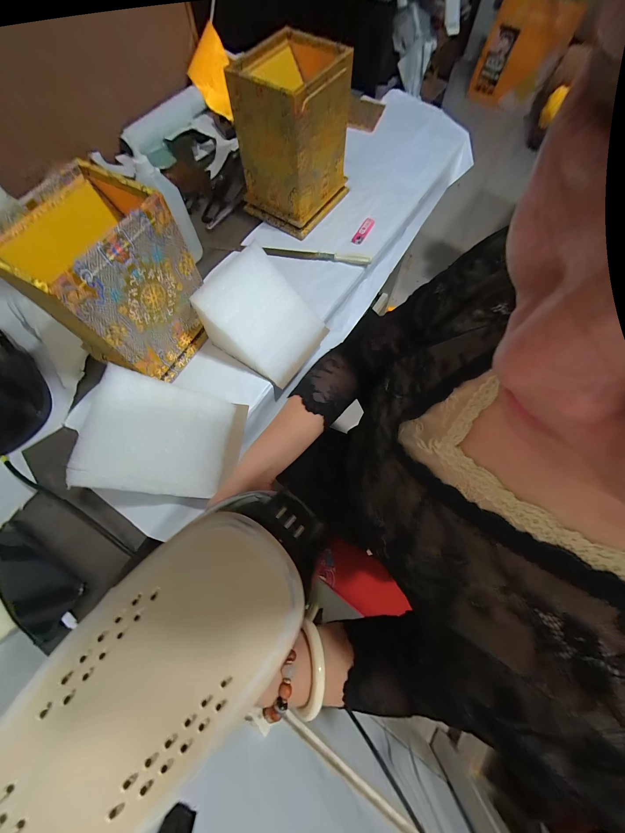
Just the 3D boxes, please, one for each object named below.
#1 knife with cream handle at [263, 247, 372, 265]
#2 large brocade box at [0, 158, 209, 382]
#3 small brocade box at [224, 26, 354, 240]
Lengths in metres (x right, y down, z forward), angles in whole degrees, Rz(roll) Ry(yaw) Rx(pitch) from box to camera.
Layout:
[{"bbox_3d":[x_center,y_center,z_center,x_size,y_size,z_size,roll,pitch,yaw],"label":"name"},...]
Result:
[{"bbox_3d":[0.009,-0.347,0.588,0.228,0.009,0.028,7,70,2],"label":"knife with cream handle"},{"bbox_3d":[-0.288,-0.196,0.418,0.159,0.211,0.177,28,72,9],"label":"large brocade box"},{"bbox_3d":[-0.034,-0.558,0.553,0.177,0.218,0.216,35,73,11],"label":"small brocade box"}]

